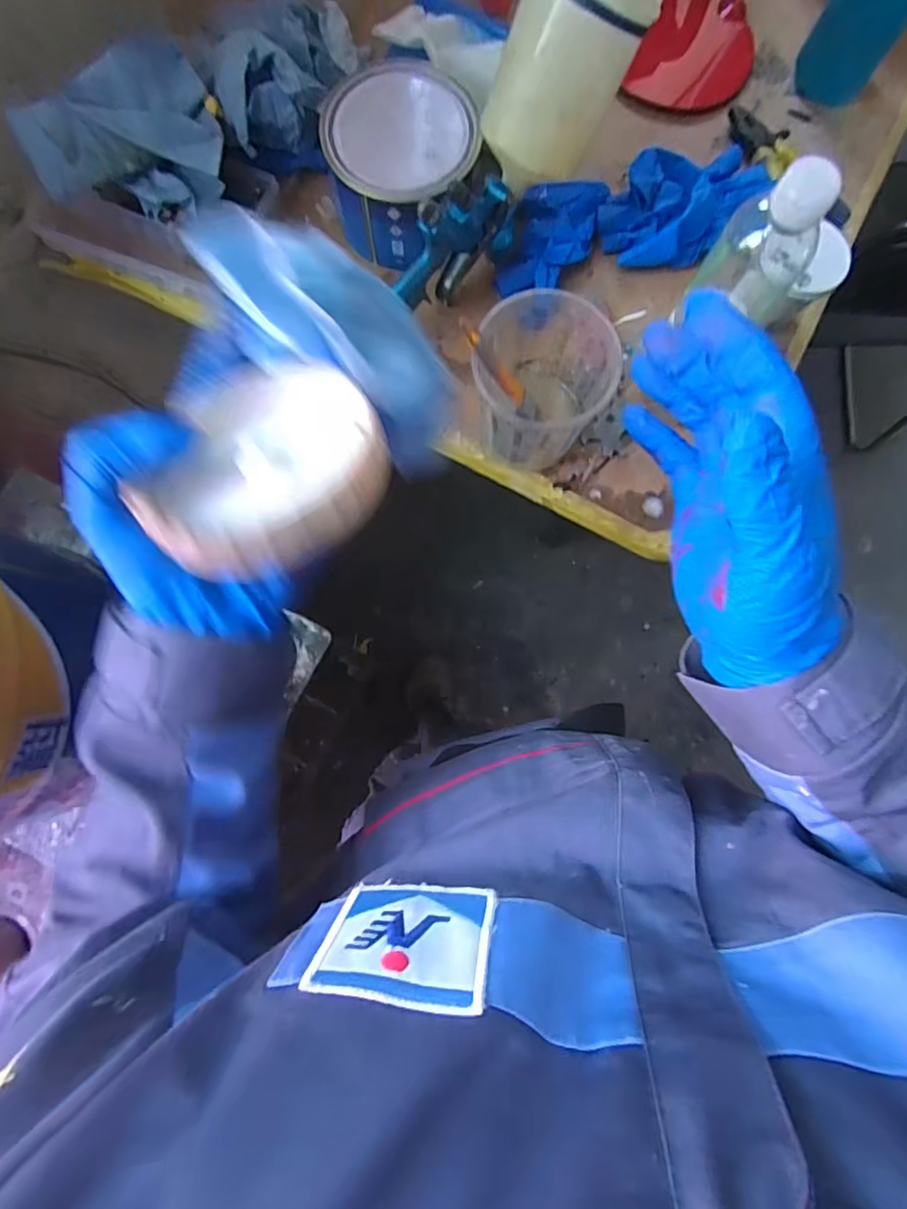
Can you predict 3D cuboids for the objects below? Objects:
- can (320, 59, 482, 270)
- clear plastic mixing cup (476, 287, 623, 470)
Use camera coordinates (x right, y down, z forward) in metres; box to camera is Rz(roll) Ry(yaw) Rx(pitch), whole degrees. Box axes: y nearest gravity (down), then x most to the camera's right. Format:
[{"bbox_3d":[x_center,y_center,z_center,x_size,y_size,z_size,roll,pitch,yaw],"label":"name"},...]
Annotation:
[{"bbox_3d":[-0.044,-0.390,0.499,0.131,0.074,0.147,5,82,1],"label":"can"},{"bbox_3d":[0.063,-0.176,0.466,0.094,0.119,0.102,0,82,0],"label":"clear plastic mixing cup"}]

